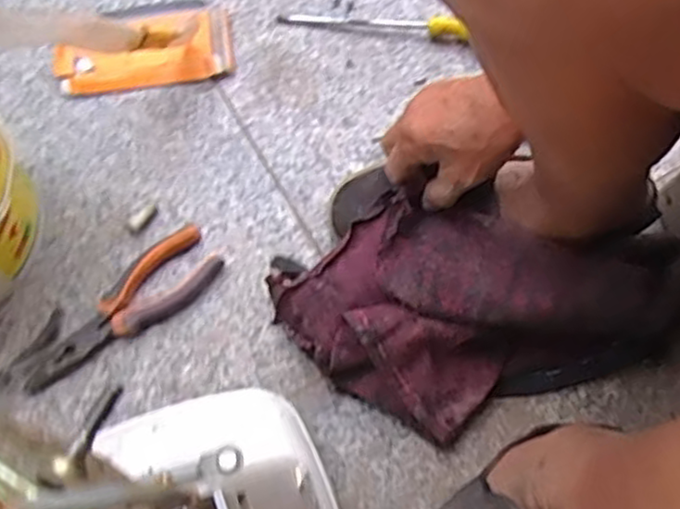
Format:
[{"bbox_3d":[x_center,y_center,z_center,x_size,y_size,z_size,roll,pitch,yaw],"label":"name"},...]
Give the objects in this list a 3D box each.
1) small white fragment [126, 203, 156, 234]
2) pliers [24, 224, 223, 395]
[{"bbox_3d":[-0.174,-0.032,0.610,0.013,0.009,0.031,37,74,12],"label":"small white fragment"},{"bbox_3d":[-0.182,0.044,0.574,0.178,0.018,0.056,-36,75,-10],"label":"pliers"}]

